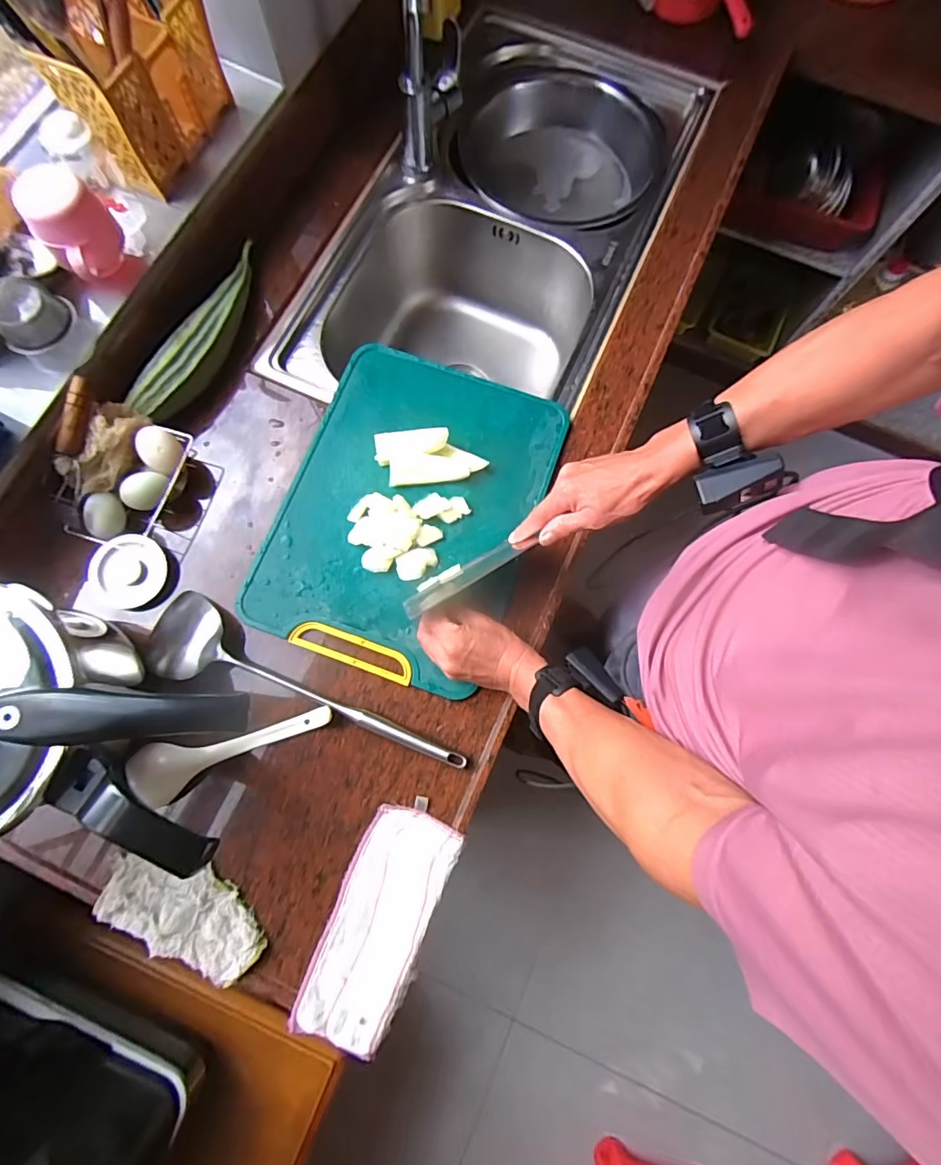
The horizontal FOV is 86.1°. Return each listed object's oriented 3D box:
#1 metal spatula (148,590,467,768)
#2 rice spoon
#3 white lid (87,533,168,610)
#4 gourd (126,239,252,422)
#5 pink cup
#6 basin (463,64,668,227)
[{"bbox_3d":[-0.187,0.112,0.555,0.387,0.034,0.091,21,78,4],"label":"metal spatula"},{"bbox_3d":[-0.252,0.177,0.537,0.206,0.035,0.057,-18,78,-5],"label":"rice spoon"},{"bbox_3d":[-0.396,-0.013,0.581,0.077,0.009,0.082,0,90,-12],"label":"white lid"},{"bbox_3d":[-0.332,-0.314,0.634,0.051,0.042,0.270,24,78,5],"label":"gourd"},{"bbox_3d":[-0.419,-0.377,0.530,0.073,0.066,0.072,0,77,-1],"label":"pink cup"},{"bbox_3d":[0.138,-0.683,0.832,0.307,0.089,0.322,18,77,3],"label":"basin"}]

